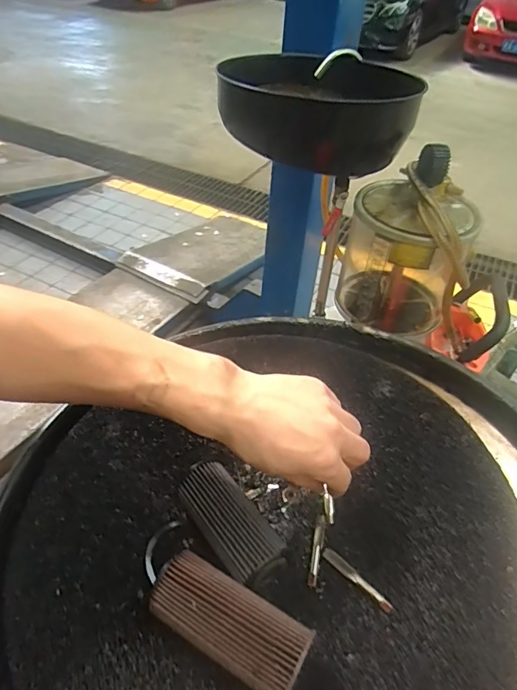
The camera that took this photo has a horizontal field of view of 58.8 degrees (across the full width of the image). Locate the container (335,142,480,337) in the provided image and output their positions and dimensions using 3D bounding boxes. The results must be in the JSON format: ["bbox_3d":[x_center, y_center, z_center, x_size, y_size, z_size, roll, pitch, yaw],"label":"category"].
[{"bbox_3d":[0.309,-0.202,0.962,0.249,0.357,0.201,15,44,11],"label":"container"}]

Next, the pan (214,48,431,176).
[{"bbox_3d":[0.134,-0.492,0.952,0.365,0.145,0.358,3,43,-2],"label":"pan"}]

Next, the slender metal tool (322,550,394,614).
[{"bbox_3d":[0.083,0.199,0.390,0.011,0.012,0.068,-28,53,-33],"label":"slender metal tool"}]

